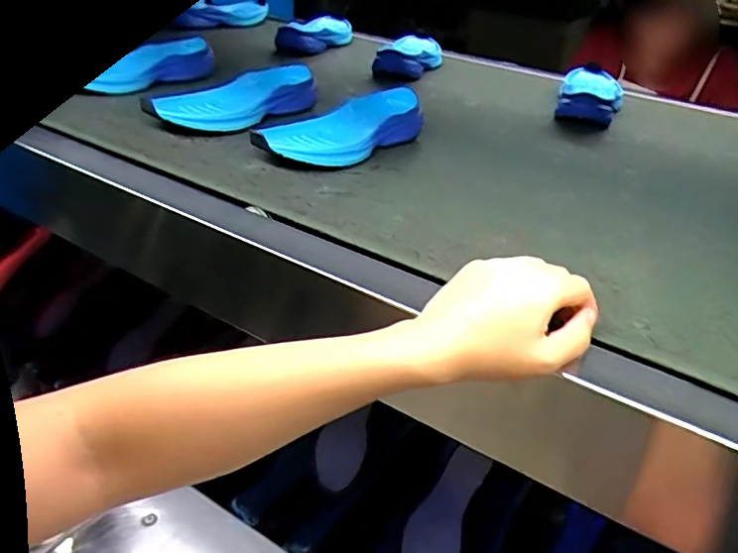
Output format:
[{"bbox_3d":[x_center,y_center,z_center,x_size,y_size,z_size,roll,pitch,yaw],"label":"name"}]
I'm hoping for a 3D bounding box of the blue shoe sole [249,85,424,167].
[{"bbox_3d":[-0.024,-0.153,0.602,0.074,0.041,0.201,30,44,32],"label":"blue shoe sole"}]

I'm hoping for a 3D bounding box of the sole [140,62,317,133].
[{"bbox_3d":[-0.146,-0.199,0.653,0.191,0.044,0.079,-18,41,-26],"label":"sole"}]

